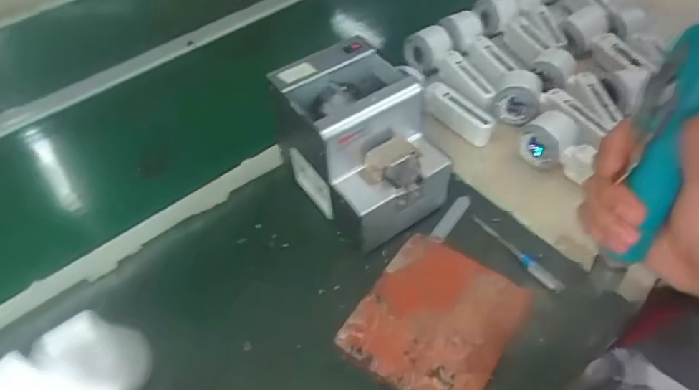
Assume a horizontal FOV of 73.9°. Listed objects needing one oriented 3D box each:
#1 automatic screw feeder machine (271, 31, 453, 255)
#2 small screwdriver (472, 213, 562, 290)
[{"bbox_3d":[0.013,-0.055,0.529,0.130,0.149,0.171,-32,55,-20],"label":"automatic screw feeder machine"},{"bbox_3d":[0.183,0.061,0.517,0.014,0.010,0.124,-29,54,-18],"label":"small screwdriver"}]

